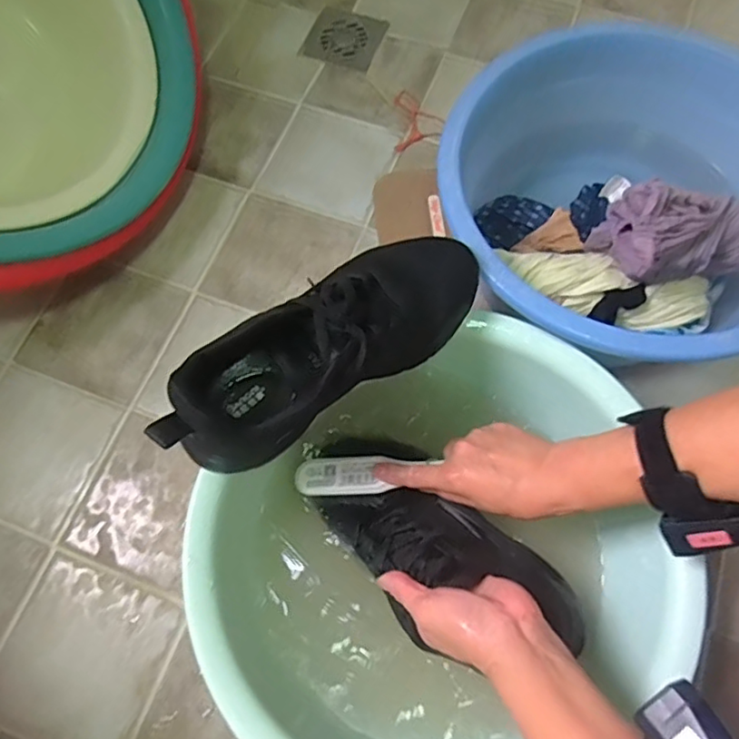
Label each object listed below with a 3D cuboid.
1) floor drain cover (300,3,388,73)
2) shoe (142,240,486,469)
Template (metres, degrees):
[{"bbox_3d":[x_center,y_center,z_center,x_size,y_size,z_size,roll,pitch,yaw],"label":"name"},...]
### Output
[{"bbox_3d":[-0.034,-0.466,0.842,0.098,0.010,0.099,19,70,8],"label":"floor drain cover"},{"bbox_3d":[-0.028,-0.026,0.463,0.281,0.097,0.097,-36,67,-11],"label":"shoe"}]

